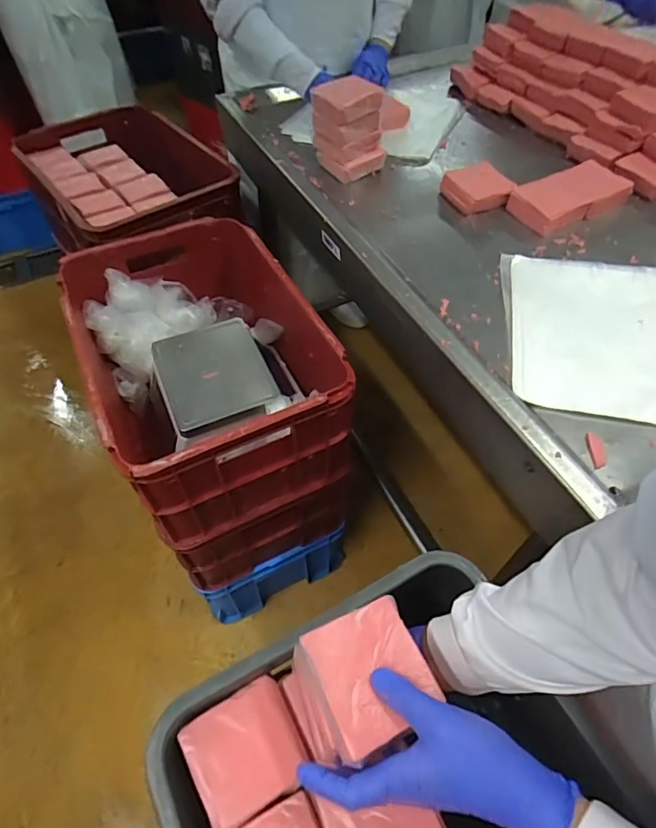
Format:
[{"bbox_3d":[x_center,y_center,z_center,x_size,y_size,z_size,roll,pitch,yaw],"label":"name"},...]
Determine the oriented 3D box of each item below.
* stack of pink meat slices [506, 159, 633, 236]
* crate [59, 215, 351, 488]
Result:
[{"bbox_3d":[0.391,-0.354,0.780,0.185,0.032,0.100,-22,56,-13],"label":"stack of pink meat slices"},{"bbox_3d":[-0.225,-0.088,0.874,0.381,0.254,0.527,-21,57,-15],"label":"crate"}]

